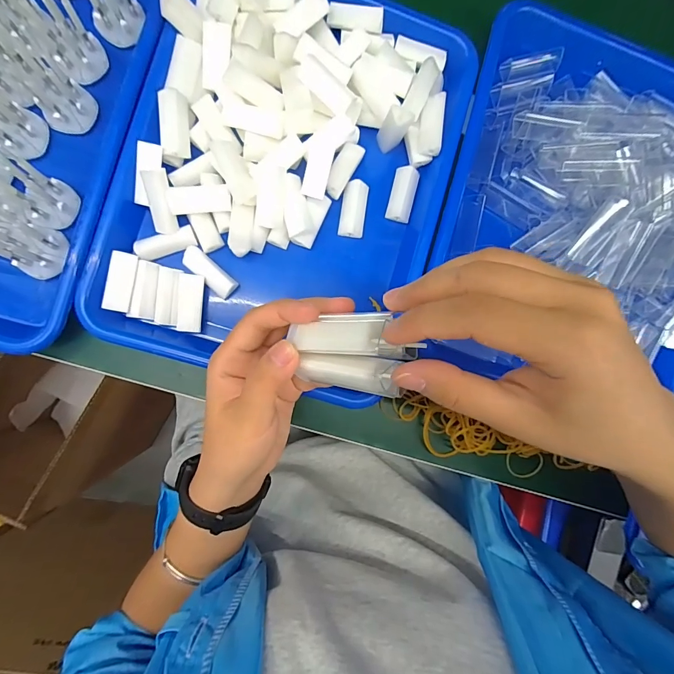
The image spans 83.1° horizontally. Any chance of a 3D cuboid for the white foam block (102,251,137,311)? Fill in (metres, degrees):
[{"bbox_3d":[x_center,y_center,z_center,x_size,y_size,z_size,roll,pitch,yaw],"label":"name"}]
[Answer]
[{"bbox_3d":[-0.168,-0.043,0.295,0.018,0.010,0.045,11,91,-31],"label":"white foam block"}]

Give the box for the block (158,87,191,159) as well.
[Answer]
[{"bbox_3d":[-0.125,-0.166,0.293,0.021,0.012,0.050,-2,88,-7],"label":"block"}]

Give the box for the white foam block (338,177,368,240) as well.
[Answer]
[{"bbox_3d":[0.015,-0.109,0.324,0.021,0.010,0.046,8,87,-7],"label":"white foam block"}]

